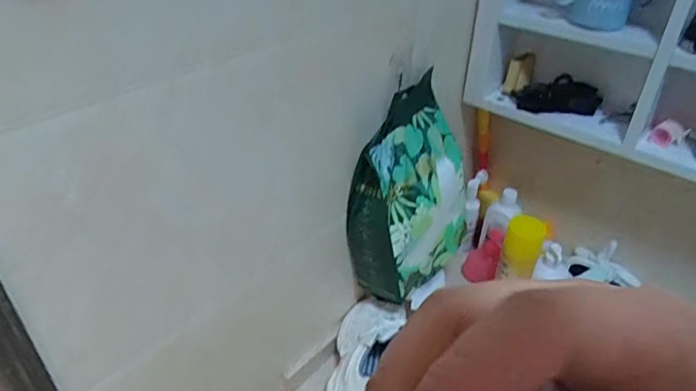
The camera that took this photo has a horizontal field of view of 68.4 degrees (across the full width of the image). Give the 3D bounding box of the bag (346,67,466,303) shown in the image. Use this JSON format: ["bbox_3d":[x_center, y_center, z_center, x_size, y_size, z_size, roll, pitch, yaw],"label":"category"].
[{"bbox_3d":[0.105,0.000,0.816,0.203,0.298,0.114,-26,43,-32],"label":"bag"}]

